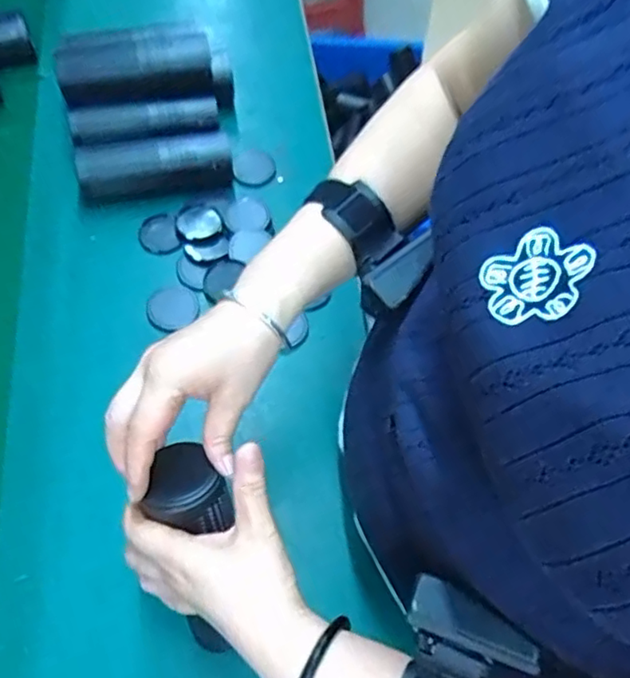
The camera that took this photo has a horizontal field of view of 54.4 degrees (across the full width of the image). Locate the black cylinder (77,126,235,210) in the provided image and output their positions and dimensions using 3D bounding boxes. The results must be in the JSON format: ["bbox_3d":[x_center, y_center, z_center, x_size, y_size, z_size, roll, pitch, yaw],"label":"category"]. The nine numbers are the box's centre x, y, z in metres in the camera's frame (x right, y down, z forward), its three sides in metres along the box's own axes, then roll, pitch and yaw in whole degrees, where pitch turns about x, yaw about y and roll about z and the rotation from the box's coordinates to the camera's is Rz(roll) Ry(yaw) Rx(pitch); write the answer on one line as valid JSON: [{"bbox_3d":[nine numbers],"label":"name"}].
[{"bbox_3d":[-0.171,-0.185,0.659,0.160,0.050,0.050,-9,63,-10],"label":"black cylinder"}]

